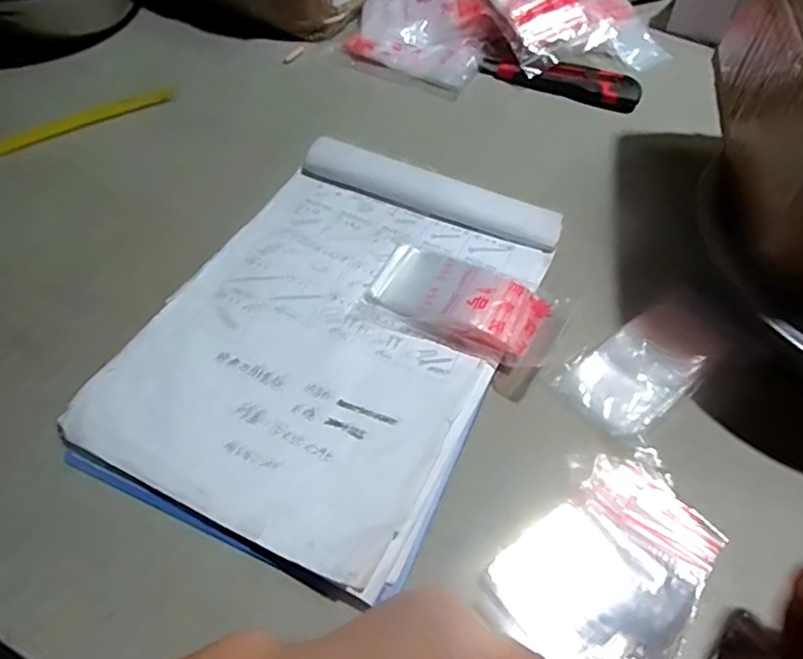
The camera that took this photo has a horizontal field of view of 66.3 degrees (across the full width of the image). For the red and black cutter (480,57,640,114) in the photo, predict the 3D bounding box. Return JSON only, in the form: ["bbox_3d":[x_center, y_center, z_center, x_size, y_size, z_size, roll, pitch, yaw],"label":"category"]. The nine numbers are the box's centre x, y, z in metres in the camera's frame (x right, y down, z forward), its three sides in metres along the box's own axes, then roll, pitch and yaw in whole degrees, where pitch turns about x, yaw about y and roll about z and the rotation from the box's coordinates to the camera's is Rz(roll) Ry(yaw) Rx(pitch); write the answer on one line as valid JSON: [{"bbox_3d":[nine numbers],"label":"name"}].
[{"bbox_3d":[0.154,-0.245,0.602,0.154,0.020,0.032,14,54,9],"label":"red and black cutter"}]

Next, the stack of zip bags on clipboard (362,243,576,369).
[{"bbox_3d":[0.044,-0.017,0.418,0.132,0.021,0.064,21,55,14],"label":"stack of zip bags on clipboard"}]

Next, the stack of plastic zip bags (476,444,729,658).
[{"bbox_3d":[0.114,0.124,0.329,0.091,0.008,0.135,36,60,23],"label":"stack of plastic zip bags"}]

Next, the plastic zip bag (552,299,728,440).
[{"bbox_3d":[0.156,0.022,0.396,0.097,0.020,0.060,-30,59,-22],"label":"plastic zip bag"}]

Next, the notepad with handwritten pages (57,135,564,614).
[{"bbox_3d":[-0.041,-0.011,0.414,0.220,0.015,0.315,21,56,14],"label":"notepad with handwritten pages"}]

